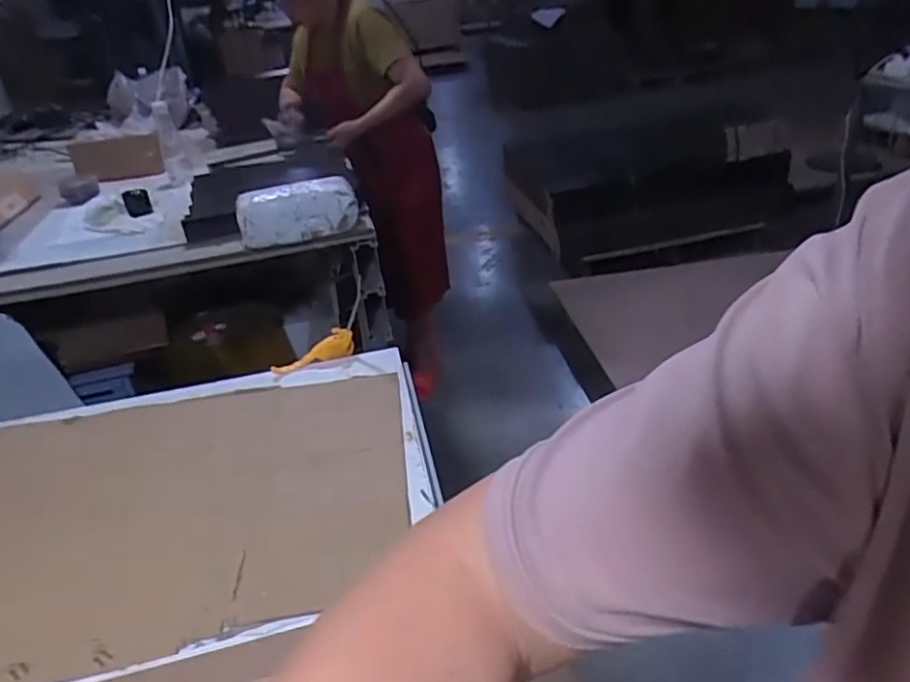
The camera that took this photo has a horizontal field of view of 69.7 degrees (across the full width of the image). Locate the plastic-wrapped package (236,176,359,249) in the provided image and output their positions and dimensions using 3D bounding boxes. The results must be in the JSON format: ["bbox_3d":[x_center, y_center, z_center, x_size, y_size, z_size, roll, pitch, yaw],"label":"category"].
[{"bbox_3d":[-0.344,-0.281,1.445,0.254,0.115,0.104,-10,31,-7],"label":"plastic-wrapped package"}]

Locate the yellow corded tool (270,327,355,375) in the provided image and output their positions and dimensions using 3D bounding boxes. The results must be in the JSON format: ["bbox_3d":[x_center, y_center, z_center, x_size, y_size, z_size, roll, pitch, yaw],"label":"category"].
[{"bbox_3d":[-0.221,0.014,1.011,0.130,0.036,0.029,-22,34,-24],"label":"yellow corded tool"}]

